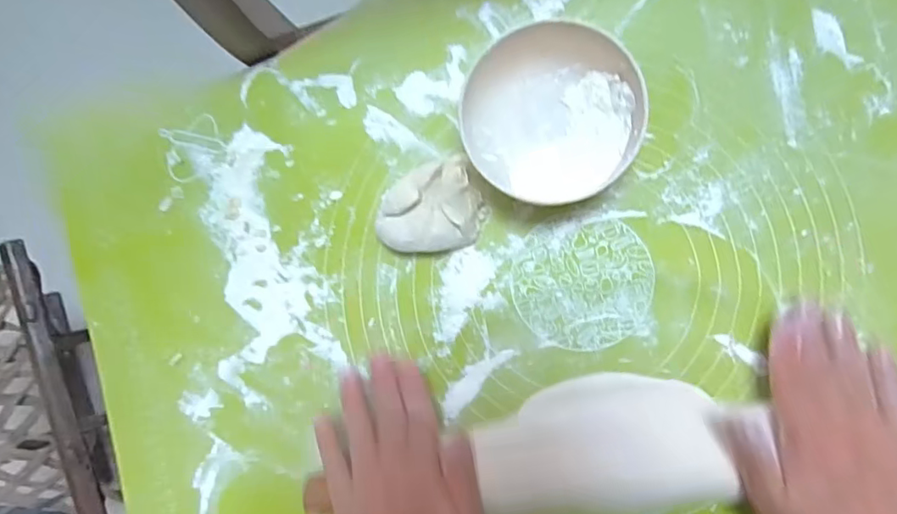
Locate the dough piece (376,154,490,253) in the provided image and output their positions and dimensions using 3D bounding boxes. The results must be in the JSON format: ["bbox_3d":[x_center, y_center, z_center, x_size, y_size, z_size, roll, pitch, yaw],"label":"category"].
[{"bbox_3d":[-0.012,-0.031,0.379,0.069,0.041,0.054,-13,87,6],"label":"dough piece"}]

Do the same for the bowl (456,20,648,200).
[{"bbox_3d":[0.064,-0.091,0.368,0.116,0.052,0.102,23,91,6],"label":"bowl"}]

